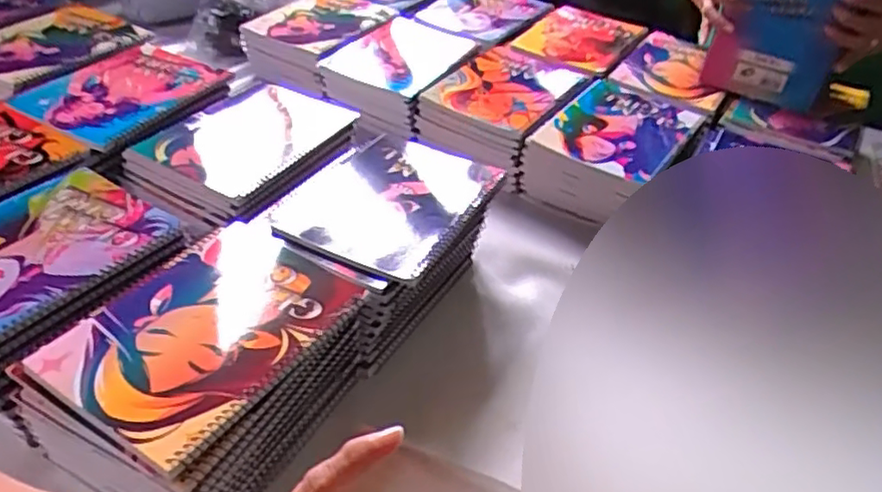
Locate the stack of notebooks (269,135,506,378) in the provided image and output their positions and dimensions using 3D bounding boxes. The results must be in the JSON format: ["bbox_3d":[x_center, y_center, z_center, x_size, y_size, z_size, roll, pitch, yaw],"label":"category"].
[{"bbox_3d":[-0.054,-0.011,0.643,0.163,0.109,0.227,21,43,19],"label":"stack of notebooks"}]

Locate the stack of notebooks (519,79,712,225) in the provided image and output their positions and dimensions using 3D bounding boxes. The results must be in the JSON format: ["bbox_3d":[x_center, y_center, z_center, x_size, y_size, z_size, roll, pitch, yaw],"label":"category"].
[{"bbox_3d":[0.217,-0.119,0.813,0.161,0.081,0.202,30,47,27],"label":"stack of notebooks"}]

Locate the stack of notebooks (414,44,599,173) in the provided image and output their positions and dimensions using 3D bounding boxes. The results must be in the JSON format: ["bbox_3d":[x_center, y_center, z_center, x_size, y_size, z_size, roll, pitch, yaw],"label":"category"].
[{"bbox_3d":[0.091,-0.196,0.880,0.161,0.072,0.216,27,46,25],"label":"stack of notebooks"}]

